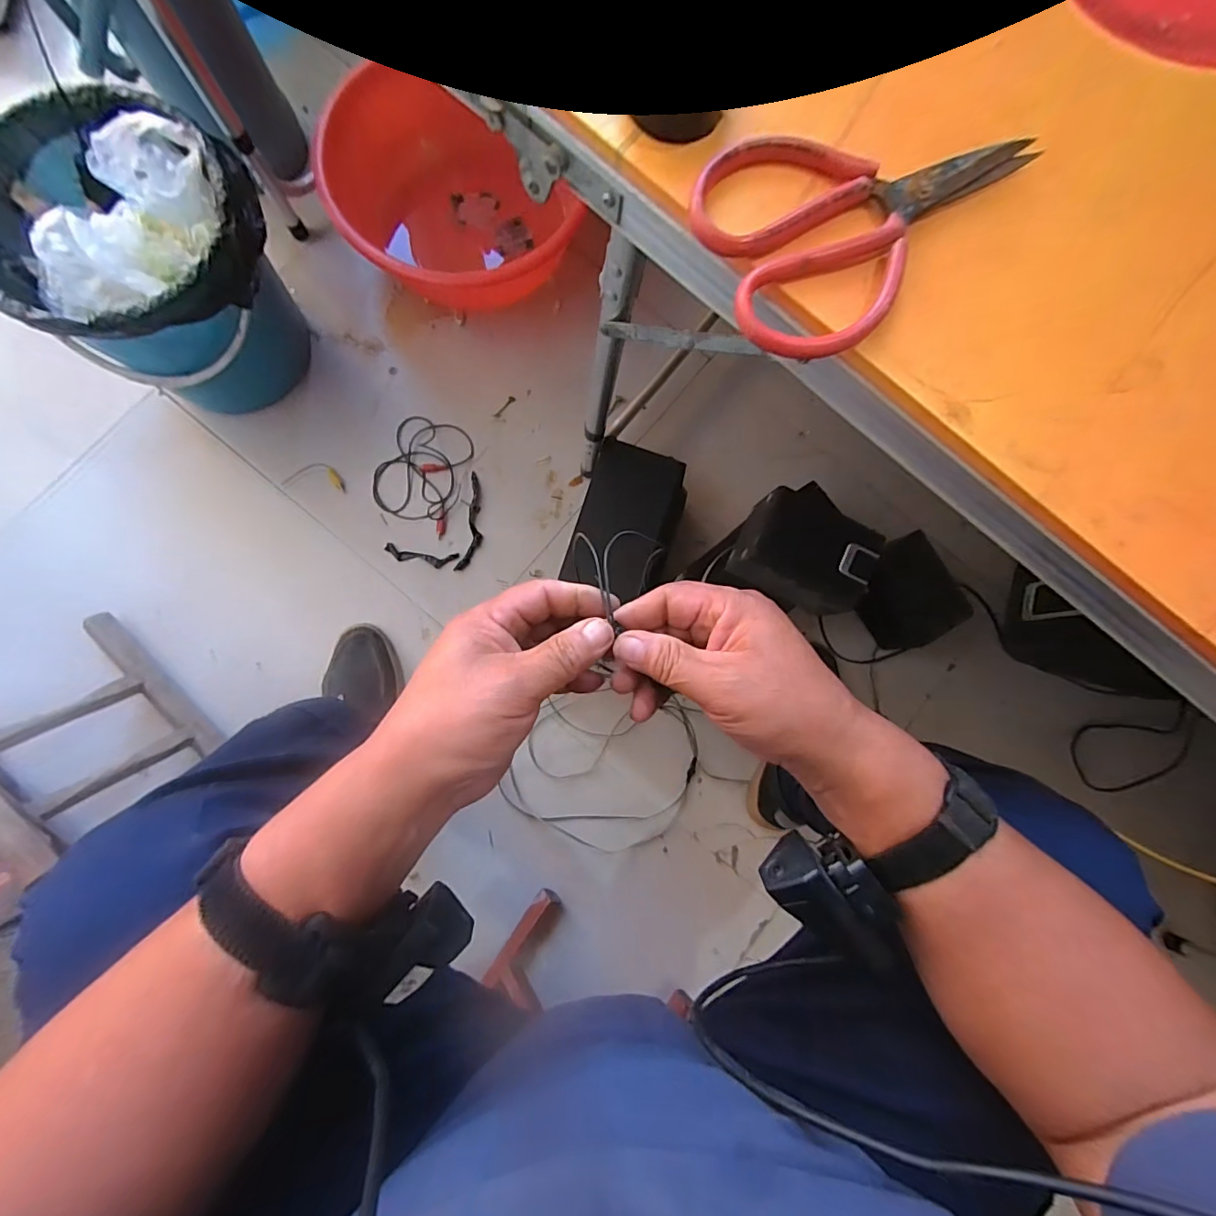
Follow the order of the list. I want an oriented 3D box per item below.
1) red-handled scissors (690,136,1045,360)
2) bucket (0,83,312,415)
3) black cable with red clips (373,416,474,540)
[{"bbox_3d":[0.138,-0.199,0.264,0.180,0.014,0.113,-24,86,-6],"label":"red-handled scissors"},{"bbox_3d":[-0.544,-0.411,0.640,0.260,0.303,0.269,0,84,-4],"label":"bucket"},{"bbox_3d":[-0.282,-0.209,0.764,0.124,0.037,0.164,18,83,-2],"label":"black cable with red clips"}]

